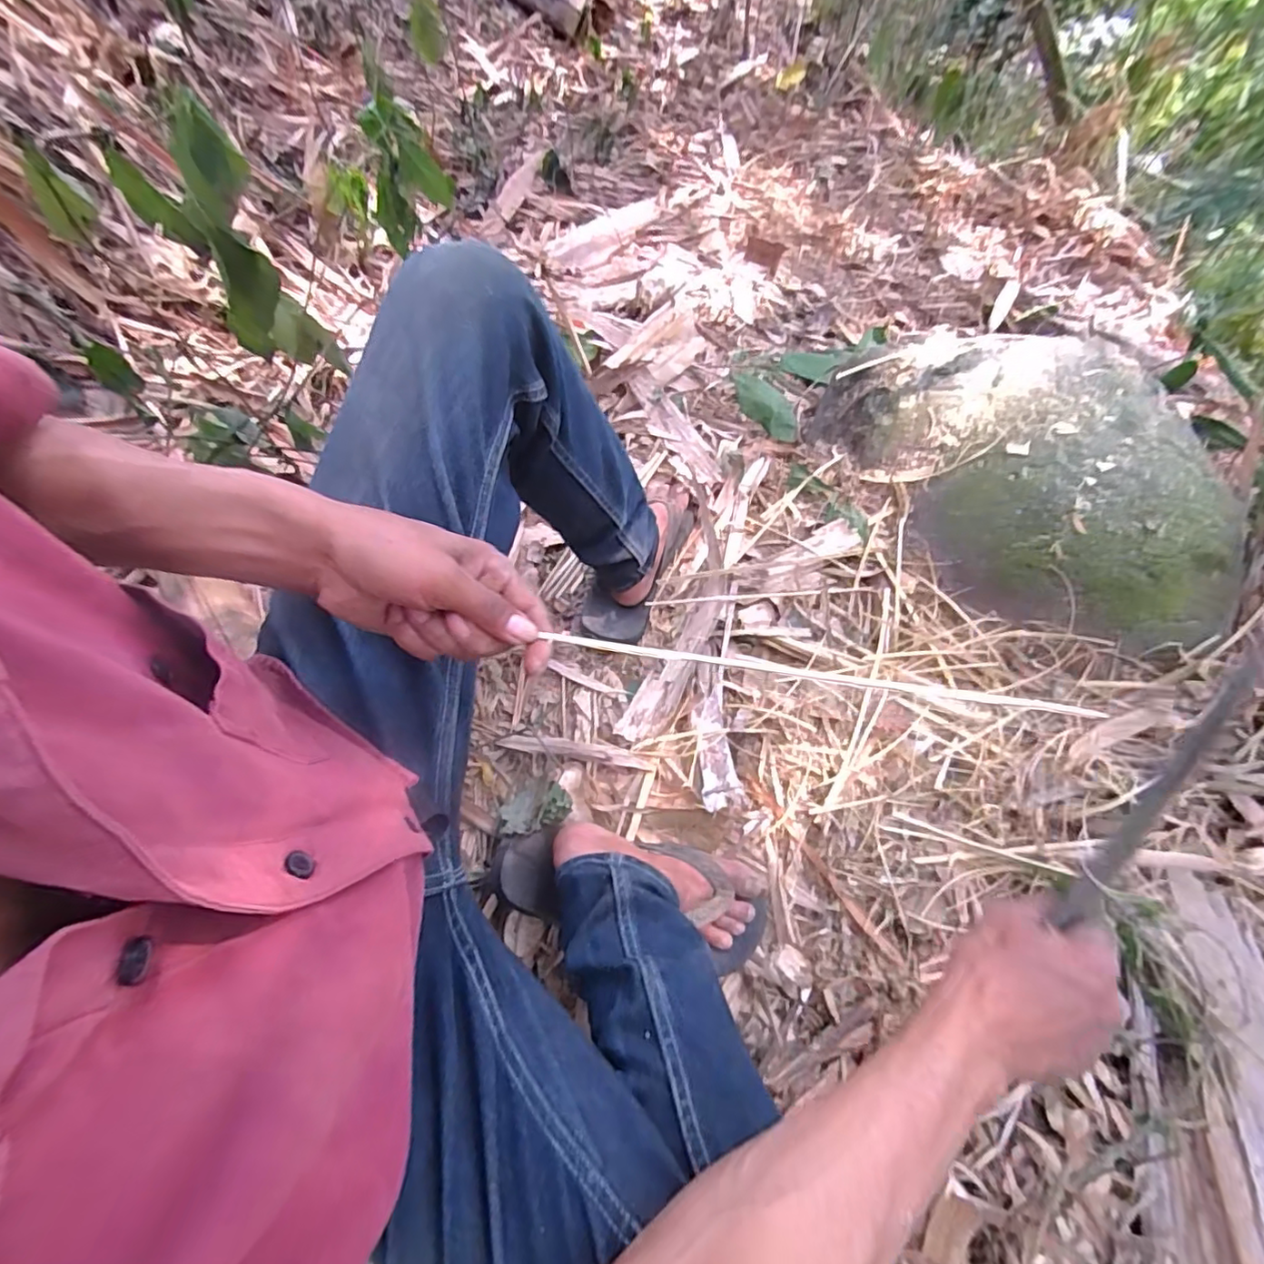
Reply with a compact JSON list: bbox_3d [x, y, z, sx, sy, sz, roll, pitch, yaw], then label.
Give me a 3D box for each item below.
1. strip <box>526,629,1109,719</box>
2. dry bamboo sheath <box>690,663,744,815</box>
[{"bbox_3d":[0.104,0.024,0.319,0.294,0.007,0.005,8,70,2],"label":"strip"},{"bbox_3d":[0.089,0.109,0.638,0.039,0.016,0.179,1,45,1],"label":"dry bamboo sheath"}]

